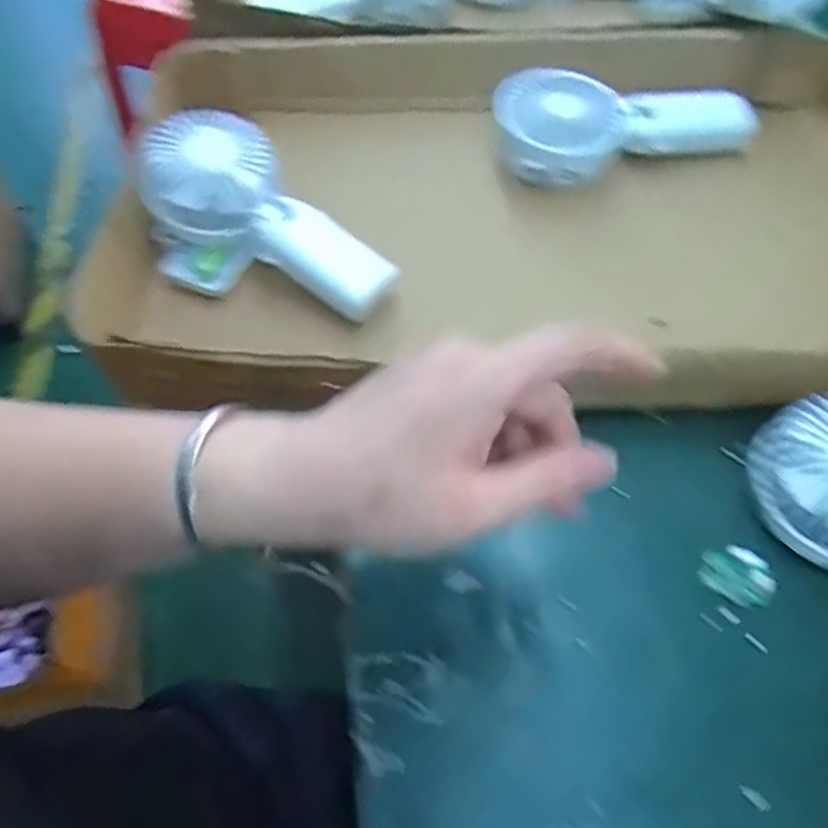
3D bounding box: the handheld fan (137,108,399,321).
[{"bbox_3d":[-0.106,-0.116,0.477,0.181,0.052,0.105,42,103,5],"label":"handheld fan"}]

